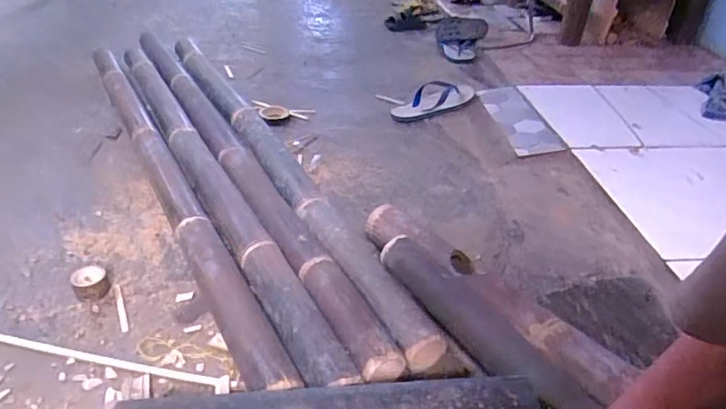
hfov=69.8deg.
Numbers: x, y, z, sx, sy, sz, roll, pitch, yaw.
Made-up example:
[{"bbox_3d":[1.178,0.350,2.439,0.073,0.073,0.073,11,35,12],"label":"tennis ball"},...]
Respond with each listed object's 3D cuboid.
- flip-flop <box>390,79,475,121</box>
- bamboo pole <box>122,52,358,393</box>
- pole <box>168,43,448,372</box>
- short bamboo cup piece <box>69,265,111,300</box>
[{"bbox_3d":[0.200,-0.303,1.513,0.277,0.055,0.153,-13,38,-23],"label":"flip-flop"},{"bbox_3d":[-0.349,-0.076,1.122,0.076,0.072,1.295,-16,39,-27],"label":"bamboo pole"},{"bbox_3d":[-0.228,-0.126,1.199,0.092,0.083,1.339,-16,39,-27],"label":"pole"},{"bbox_3d":[-0.449,0.131,0.858,0.053,0.040,0.053,-20,41,-31],"label":"short bamboo cup piece"}]

